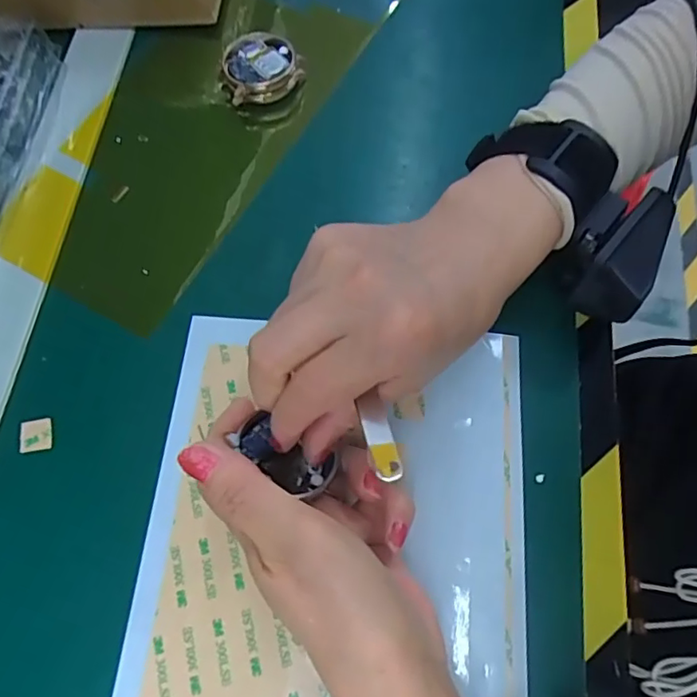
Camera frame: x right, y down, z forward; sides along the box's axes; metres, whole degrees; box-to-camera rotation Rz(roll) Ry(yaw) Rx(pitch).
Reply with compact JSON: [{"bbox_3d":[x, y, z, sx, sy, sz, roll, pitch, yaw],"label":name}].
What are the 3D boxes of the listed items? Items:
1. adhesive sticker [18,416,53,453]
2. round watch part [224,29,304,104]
[{"bbox_3d":[-0.155,0.043,0.282,0.014,0.004,0.016,-7,68,-1],"label":"adhesive sticker"},{"bbox_3d":[-0.054,-0.171,0.353,0.044,0.022,0.041,0,68,1],"label":"round watch part"}]

